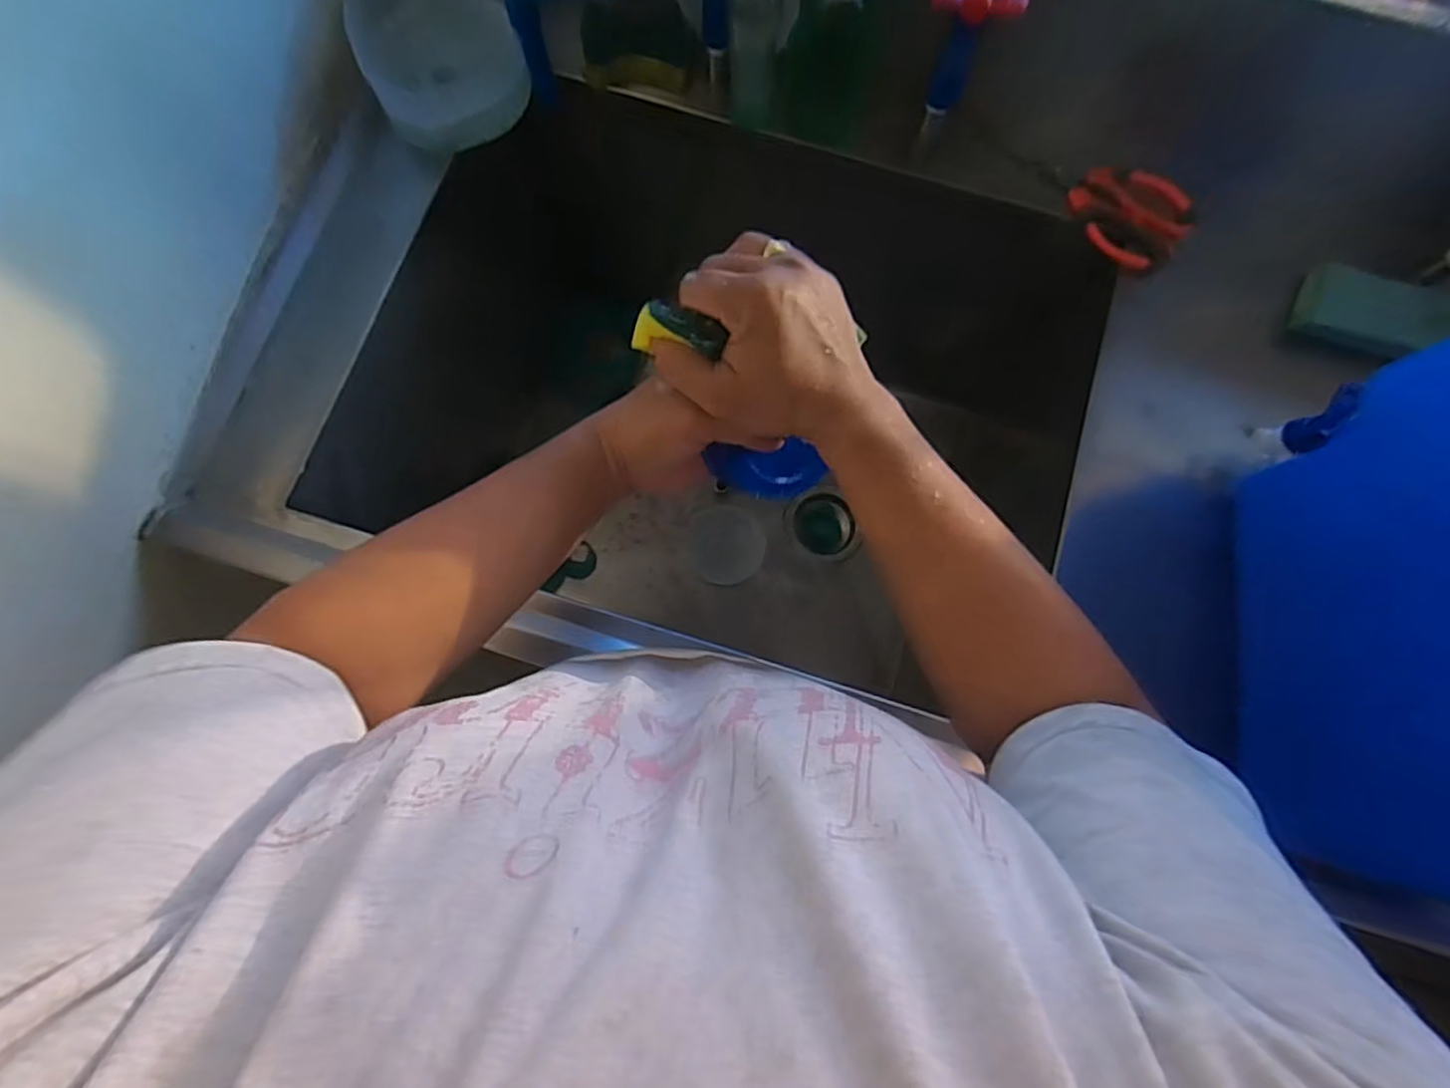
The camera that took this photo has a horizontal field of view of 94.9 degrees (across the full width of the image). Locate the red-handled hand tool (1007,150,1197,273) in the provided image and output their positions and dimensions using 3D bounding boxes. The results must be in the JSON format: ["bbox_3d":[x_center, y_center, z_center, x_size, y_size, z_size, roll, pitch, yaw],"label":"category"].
[{"bbox_3d":[0.335,-0.309,0.593,0.156,0.030,0.079,44,81,7],"label":"red-handled hand tool"}]

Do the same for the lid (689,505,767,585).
[{"bbox_3d":[0.004,0.000,0.915,0.102,0.008,0.109,-2,73,6],"label":"lid"}]

